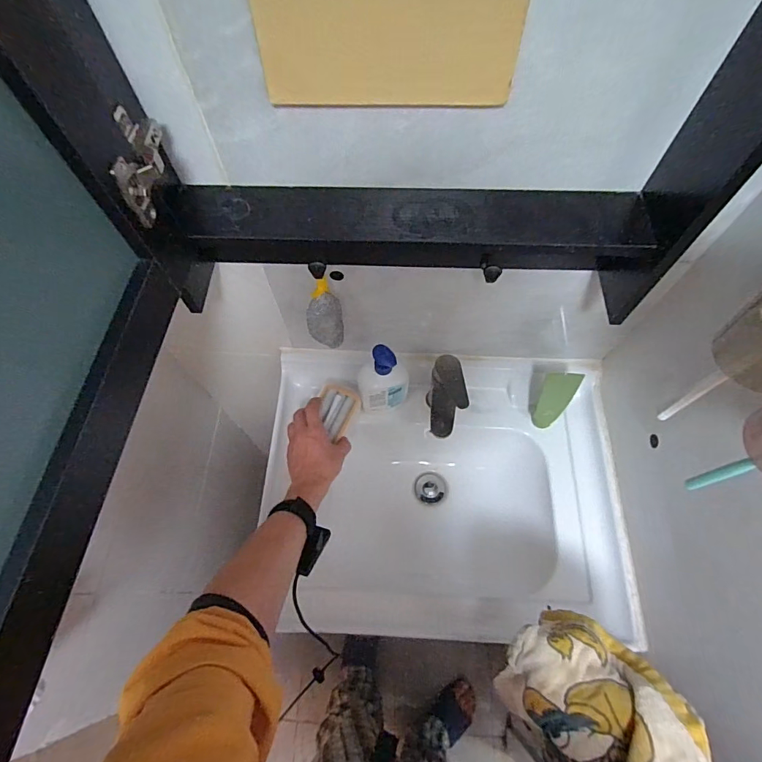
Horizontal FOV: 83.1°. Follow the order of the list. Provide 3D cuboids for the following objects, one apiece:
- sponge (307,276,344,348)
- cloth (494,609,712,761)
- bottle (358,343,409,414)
[{"bbox_3d":[-0.084,-0.101,0.634,0.053,0.124,0.059,-7,65,-2],"label":"sponge"},{"bbox_3d":[0.212,0.338,0.409,0.145,0.120,0.193,-23,66,-10],"label":"cloth"},{"bbox_3d":[0.004,0.006,0.763,0.092,0.185,0.058,-4,65,-1],"label":"bottle"}]

